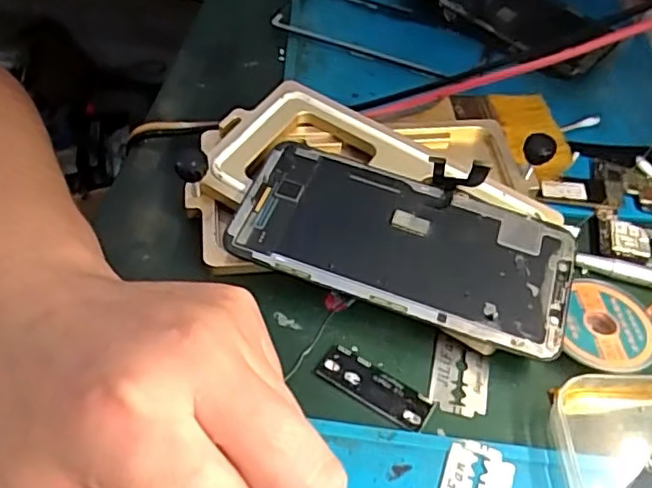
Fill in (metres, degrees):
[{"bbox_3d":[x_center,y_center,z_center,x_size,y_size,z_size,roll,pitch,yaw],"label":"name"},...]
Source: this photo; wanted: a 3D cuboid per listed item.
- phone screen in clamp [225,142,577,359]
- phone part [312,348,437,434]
[{"bbox_3d":[0.033,-0.002,0.259,0.138,0.005,0.067,19,54,8],"label":"phone screen in clamp"},{"bbox_3d":[0.018,0.053,0.232,0.045,0.004,0.015,26,49,19],"label":"phone part"}]

